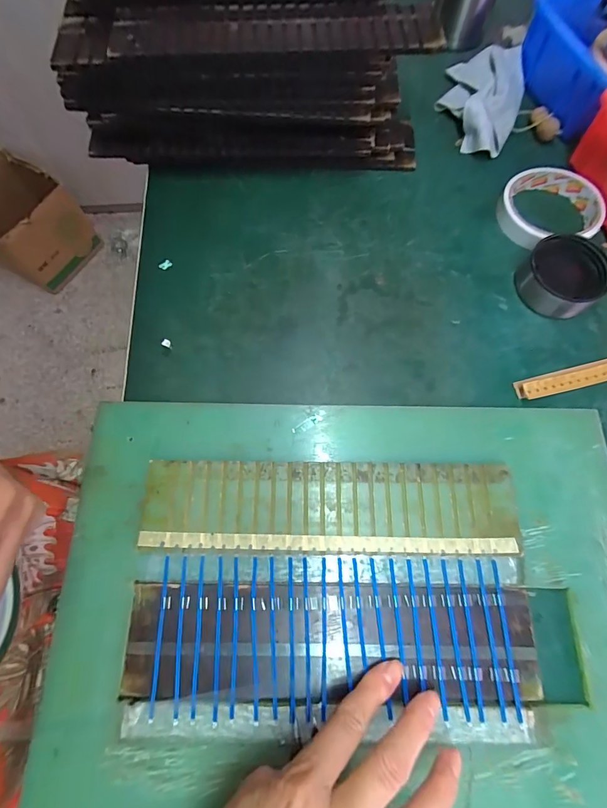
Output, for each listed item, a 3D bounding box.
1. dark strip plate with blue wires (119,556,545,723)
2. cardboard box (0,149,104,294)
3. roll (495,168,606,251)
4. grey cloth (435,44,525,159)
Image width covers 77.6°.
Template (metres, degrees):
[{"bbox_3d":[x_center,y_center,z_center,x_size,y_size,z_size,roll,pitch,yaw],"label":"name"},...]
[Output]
[{"bbox_3d":[0.018,0.156,0.251,0.263,0.004,0.080,0,72,0],"label":"dark strip plate with blue wires"},{"bbox_3d":[-0.819,-0.530,1.119,0.256,0.247,0.254,34,74,10],"label":"cardboard box"},{"bbox_3d":[0.232,-0.184,0.357,0.092,0.022,0.077,-7,72,-1],"label":"roll"},{"bbox_3d":[0.189,-0.326,0.403,0.080,0.027,0.136,17,73,6],"label":"grey cloth"}]

